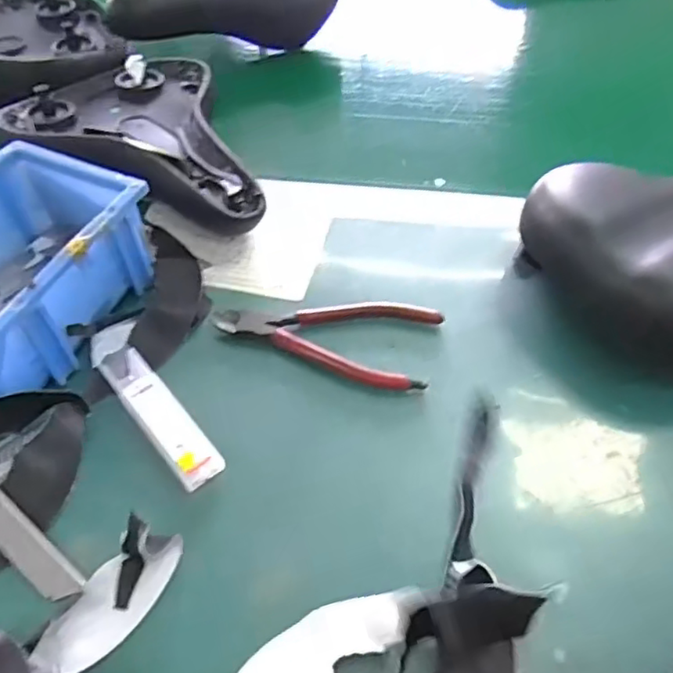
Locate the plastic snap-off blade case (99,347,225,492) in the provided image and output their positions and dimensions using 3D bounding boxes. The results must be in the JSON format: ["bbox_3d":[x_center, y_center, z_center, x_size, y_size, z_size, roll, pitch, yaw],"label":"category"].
[{"bbox_3d":[-0.112,0.046,0.391,0.027,0.011,0.110,-34,59,-23],"label":"plastic snap-off blade case"}]

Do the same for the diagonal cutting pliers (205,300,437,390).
[{"bbox_3d":[-0.007,-0.005,0.437,0.149,0.012,0.076,14,54,11],"label":"diagonal cutting pliers"}]

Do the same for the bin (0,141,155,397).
[{"bbox_3d":[-0.218,-0.038,0.424,0.117,0.075,0.173,20,55,15],"label":"bin"}]

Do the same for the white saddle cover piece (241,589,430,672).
[{"bbox_3d":[-0.015,0.162,0.295,0.054,0.030,0.124,31,58,22],"label":"white saddle cover piece"}]

